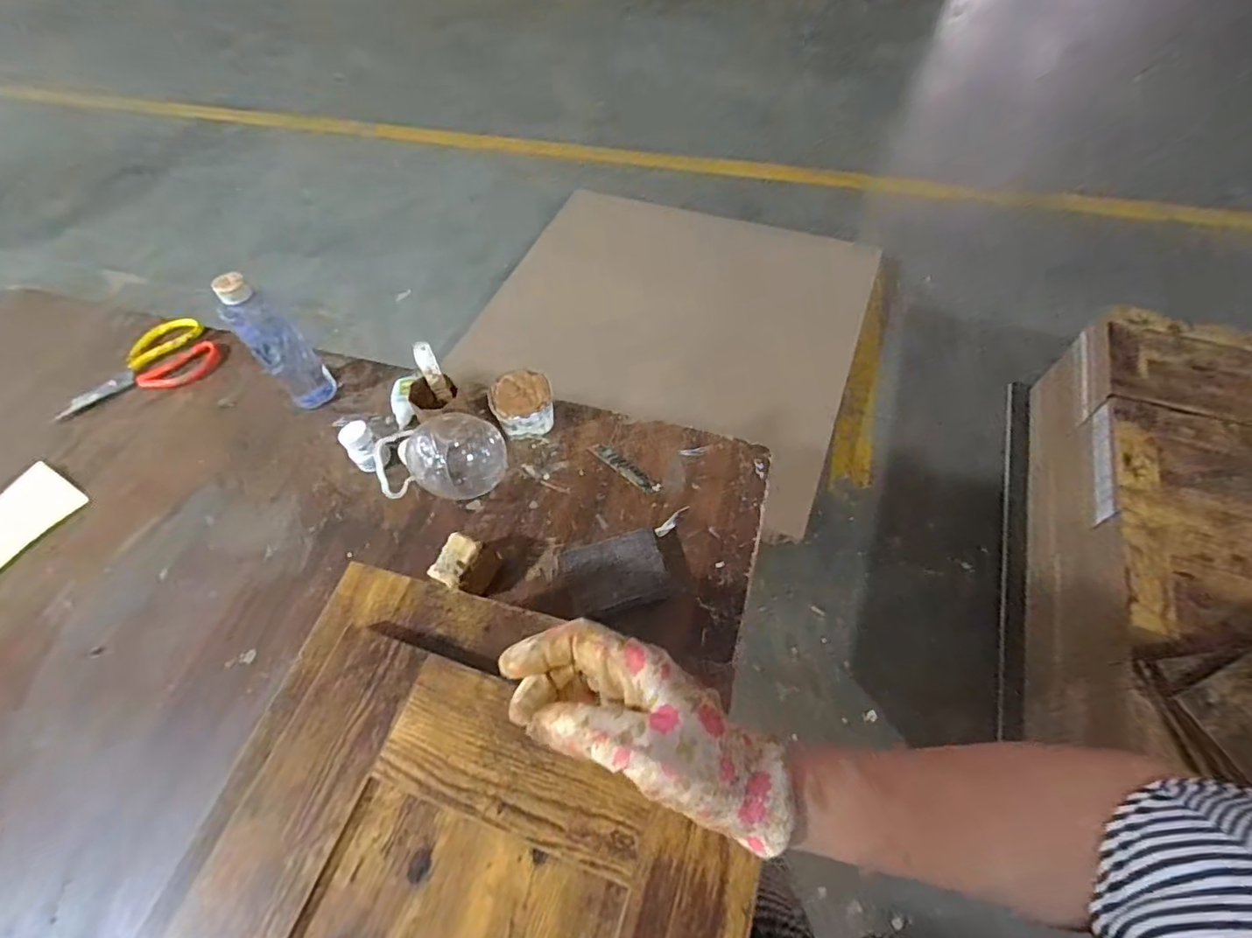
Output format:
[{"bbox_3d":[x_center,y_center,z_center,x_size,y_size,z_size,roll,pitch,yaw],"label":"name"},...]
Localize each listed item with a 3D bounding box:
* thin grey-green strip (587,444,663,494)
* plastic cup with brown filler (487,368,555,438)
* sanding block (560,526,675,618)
[{"bbox_3d":[0.000,-0.001,0.647,0.097,0.006,0.019,35,67,22],"label":"thin grey-green strip"},{"bbox_3d":[-0.124,-0.076,0.667,0.071,0.051,0.067,-2,58,3],"label":"plastic cup with brown filler"},{"bbox_3d":[-0.009,0.107,0.564,0.101,0.028,0.077,-14,59,-5],"label":"sanding block"}]

